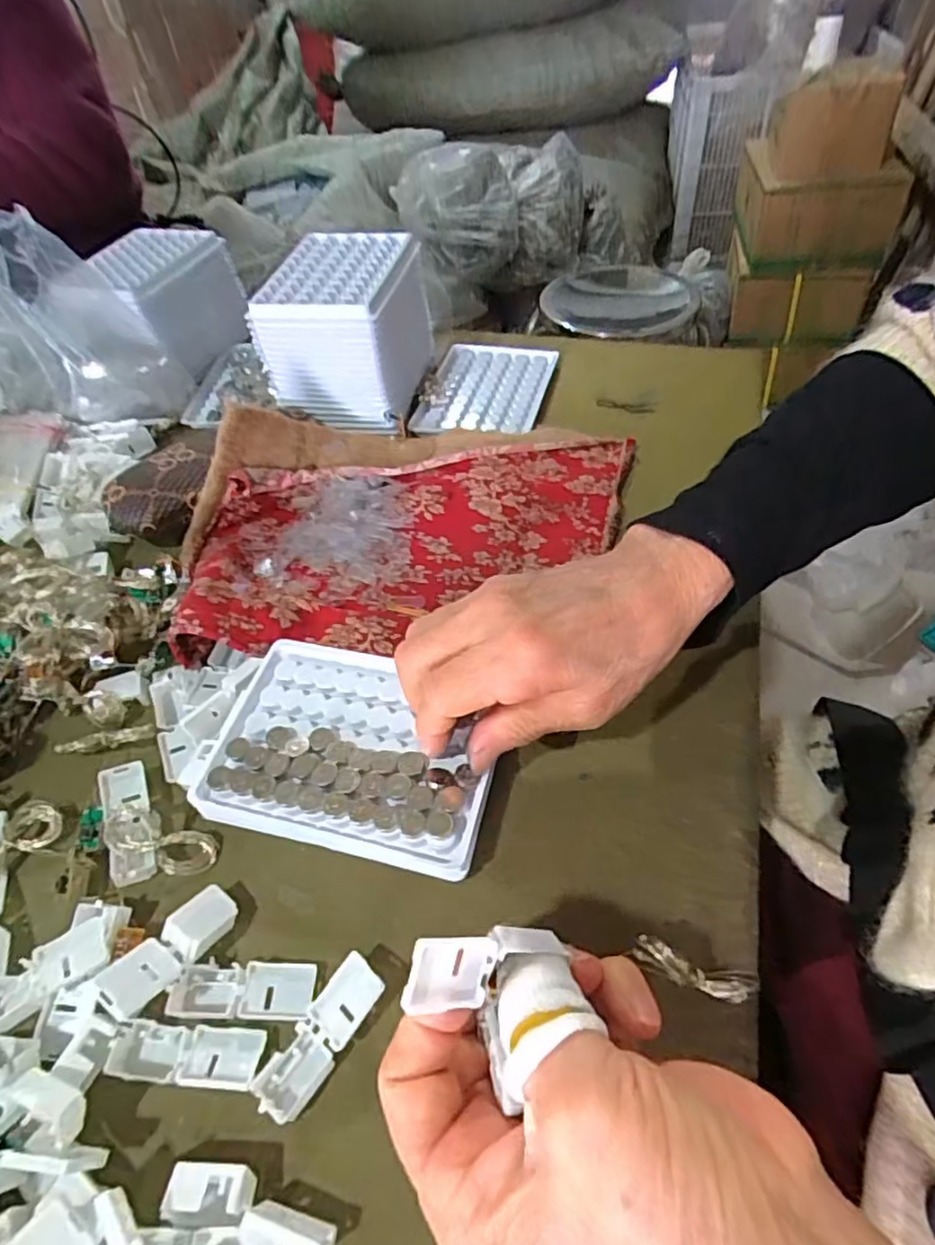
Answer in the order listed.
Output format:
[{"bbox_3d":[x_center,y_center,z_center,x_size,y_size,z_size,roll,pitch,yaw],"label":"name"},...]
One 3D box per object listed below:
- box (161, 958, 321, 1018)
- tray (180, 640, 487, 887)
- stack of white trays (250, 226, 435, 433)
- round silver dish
[{"bbox_3d":[-0.089,0.145,0.252,0.056,0.009,0.020,-1,50,4],"label":"box"},{"bbox_3d":[-0.054,0.057,0.302,0.134,0.019,0.093,12,52,11],"label":"tray"},{"bbox_3d":[-0.088,-0.225,0.487,0.099,0.087,0.121,8,51,11],"label":"stack of white trays"},{"bbox_3d":[0.259,-0.579,1.143,0.240,0.053,0.206,-14,50,-7],"label":"round silver dish"}]

